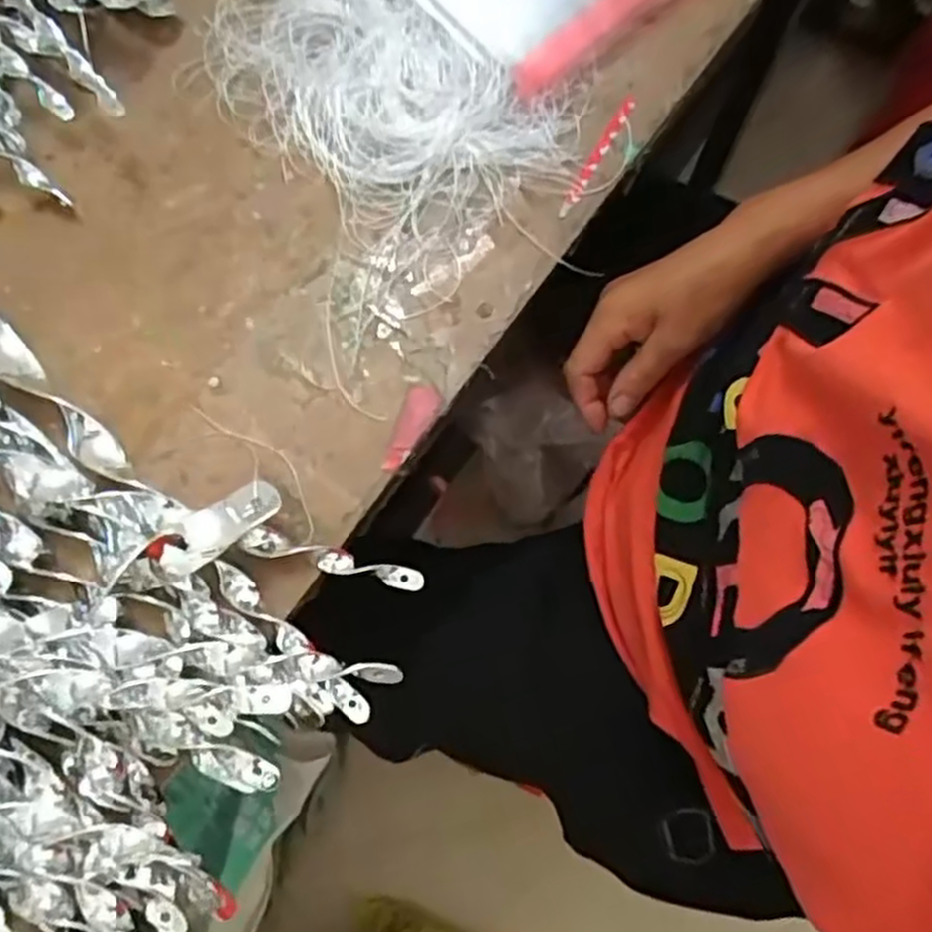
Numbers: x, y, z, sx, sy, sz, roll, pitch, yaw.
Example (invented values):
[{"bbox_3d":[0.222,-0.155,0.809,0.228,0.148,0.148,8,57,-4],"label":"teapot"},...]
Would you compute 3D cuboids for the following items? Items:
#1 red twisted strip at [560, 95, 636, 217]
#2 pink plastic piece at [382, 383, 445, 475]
[{"bbox_3d":[0.079,-0.185,0.471,0.009,0.004,0.097,26,70,7],"label":"red twisted strip"},{"bbox_3d":[-0.028,-0.020,0.411,0.017,0.004,0.052,24,72,7],"label":"pink plastic piece"}]

